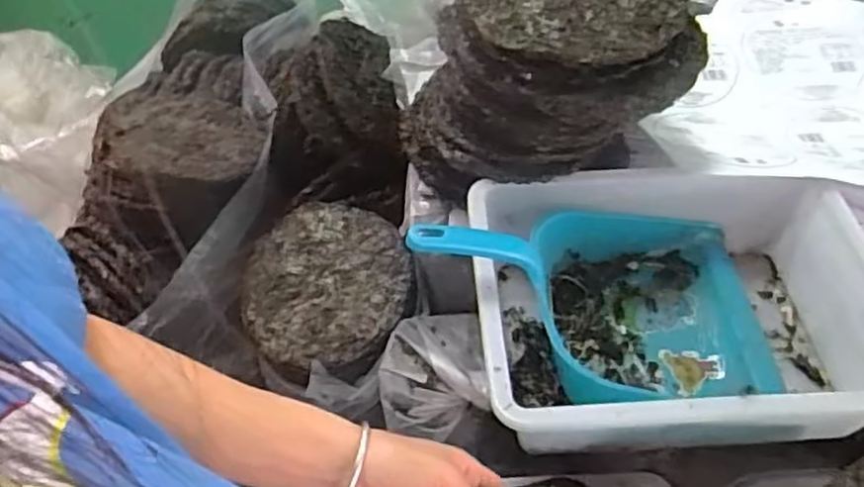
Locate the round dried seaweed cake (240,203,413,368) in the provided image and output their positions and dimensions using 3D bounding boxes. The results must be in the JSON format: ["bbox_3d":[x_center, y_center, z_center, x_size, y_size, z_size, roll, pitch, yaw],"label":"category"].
[{"bbox_3d":[-0.123,0.044,0.833,0.190,0.009,0.190,-3,67,6],"label":"round dried seaweed cake"}]

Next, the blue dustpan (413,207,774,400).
[{"bbox_3d":[0.156,0.041,0.659,0.328,0.160,0.197,-8,56,-3],"label":"blue dustpan"}]

